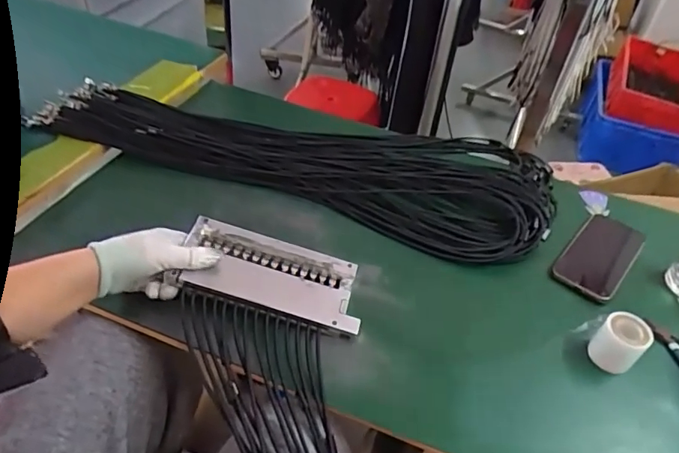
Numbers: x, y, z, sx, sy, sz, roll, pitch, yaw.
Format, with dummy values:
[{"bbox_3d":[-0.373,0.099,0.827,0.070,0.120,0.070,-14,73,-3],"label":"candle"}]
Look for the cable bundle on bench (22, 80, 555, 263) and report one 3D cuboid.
[{"bbox_3d":[-0.056,-0.112,0.781,0.743,0.065,0.247,12,42,7],"label":"cable bundle on bench"}]

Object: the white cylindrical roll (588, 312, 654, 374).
[{"bbox_3d":[0.316,0.134,0.575,0.047,0.061,0.046,4,41,-3],"label":"white cylindrical roll"}]

